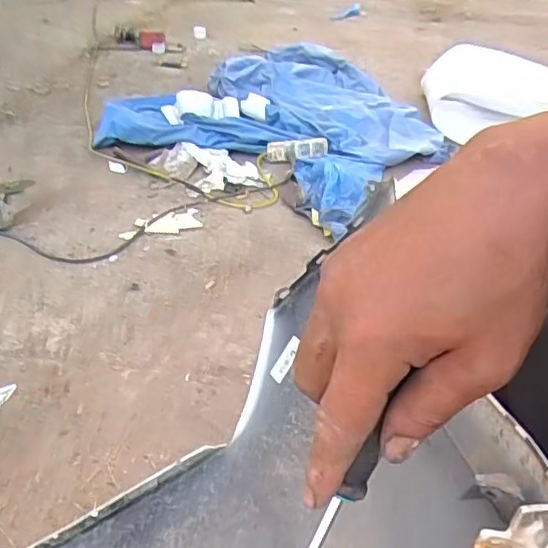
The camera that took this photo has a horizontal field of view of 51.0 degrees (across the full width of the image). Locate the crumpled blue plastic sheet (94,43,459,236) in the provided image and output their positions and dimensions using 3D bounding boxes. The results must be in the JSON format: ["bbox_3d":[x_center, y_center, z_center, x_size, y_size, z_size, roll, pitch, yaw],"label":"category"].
[{"bbox_3d":[0.021,-0.487,1.741,0.901,0.173,0.832,24,39,30],"label":"crumpled blue plastic sheet"}]

